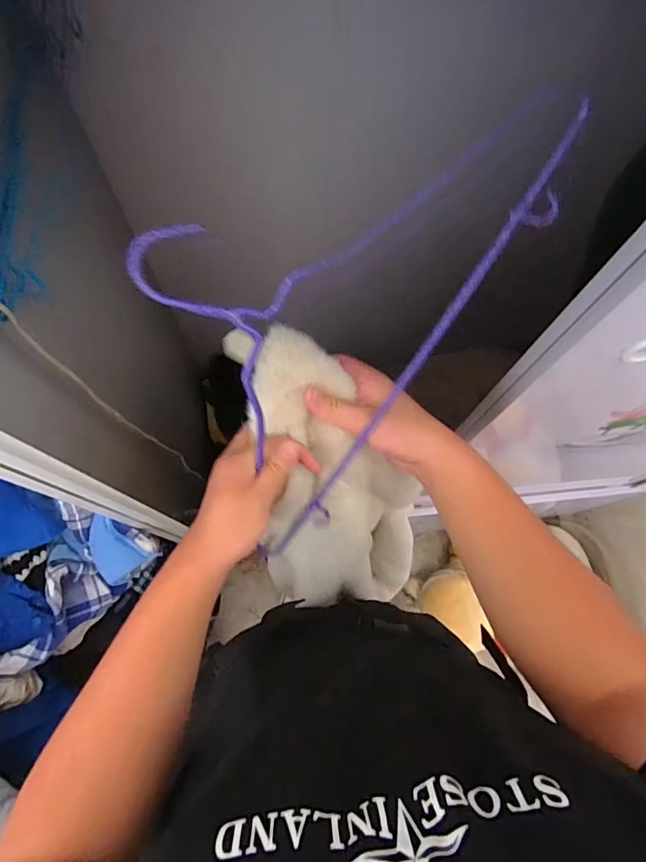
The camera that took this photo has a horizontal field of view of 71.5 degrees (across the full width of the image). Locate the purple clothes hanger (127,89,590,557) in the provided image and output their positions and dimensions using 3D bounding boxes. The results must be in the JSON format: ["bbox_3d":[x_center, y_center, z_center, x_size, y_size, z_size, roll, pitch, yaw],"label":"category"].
[{"bbox_3d":[0.046,-0.041,0.373,0.298,0.328,0.013,-14,36,3],"label":"purple clothes hanger"}]

